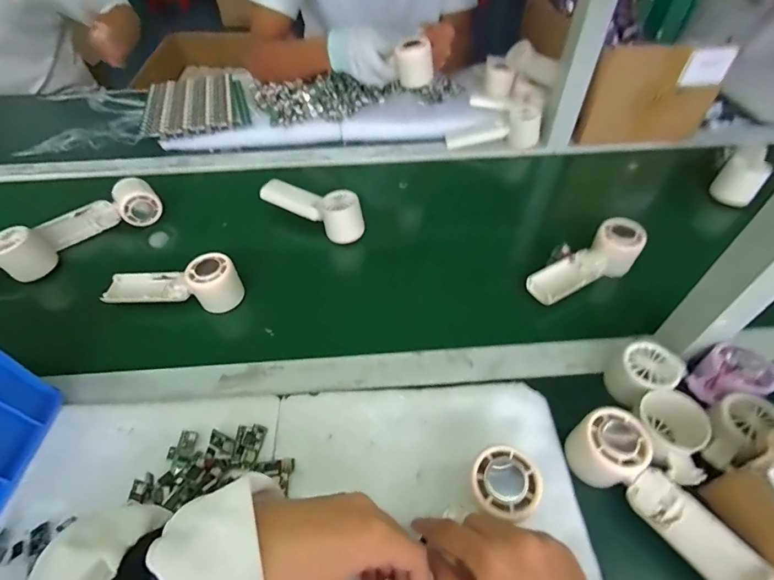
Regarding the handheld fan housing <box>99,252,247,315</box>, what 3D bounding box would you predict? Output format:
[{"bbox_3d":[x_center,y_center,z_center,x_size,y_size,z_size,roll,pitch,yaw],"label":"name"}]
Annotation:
[{"bbox_3d":[-0.272,-0.007,0.516,0.164,0.059,0.051,-3,51,-1],"label":"handheld fan housing"}]

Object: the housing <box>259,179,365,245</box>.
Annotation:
[{"bbox_3d":[-0.112,-0.125,0.615,0.167,0.067,0.048,26,56,20],"label":"housing"}]

